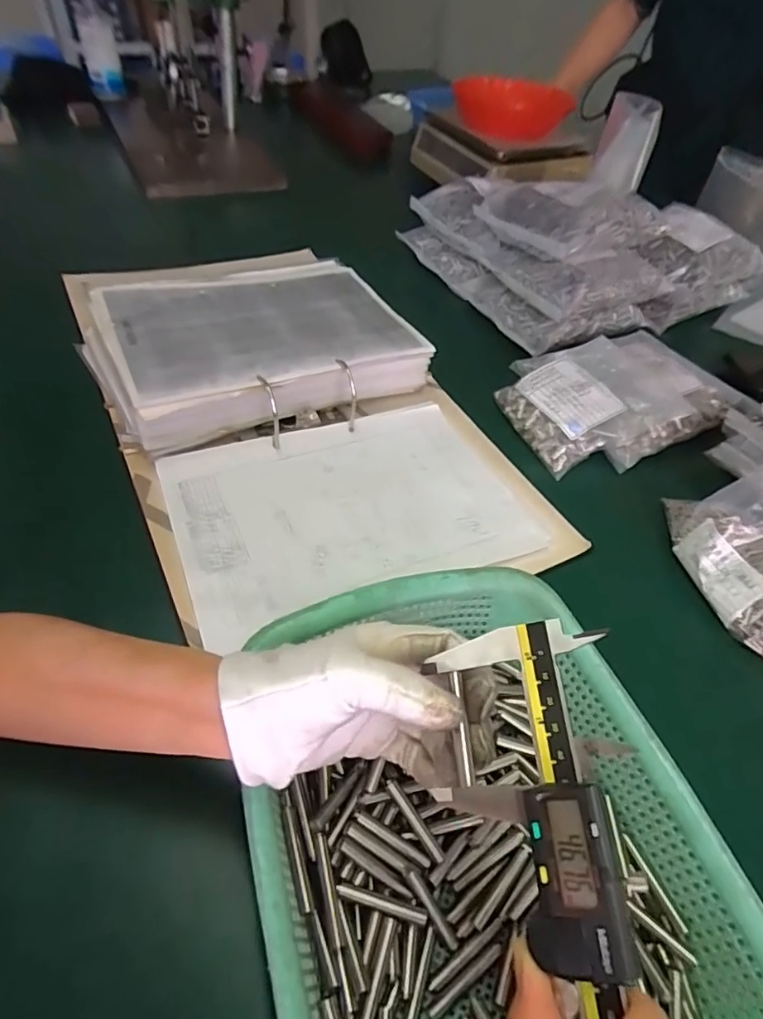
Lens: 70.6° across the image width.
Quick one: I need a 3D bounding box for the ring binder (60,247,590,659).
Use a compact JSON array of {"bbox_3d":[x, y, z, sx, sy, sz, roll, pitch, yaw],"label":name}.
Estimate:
[{"bbox_3d":[-0.077,-0.105,0.522,0.334,0.067,0.465,-21,55,-23],"label":"ring binder"}]

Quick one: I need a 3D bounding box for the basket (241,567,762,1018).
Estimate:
[{"bbox_3d":[0.049,0.177,0.288,0.217,0.075,0.289,-11,51,-16],"label":"basket"}]

